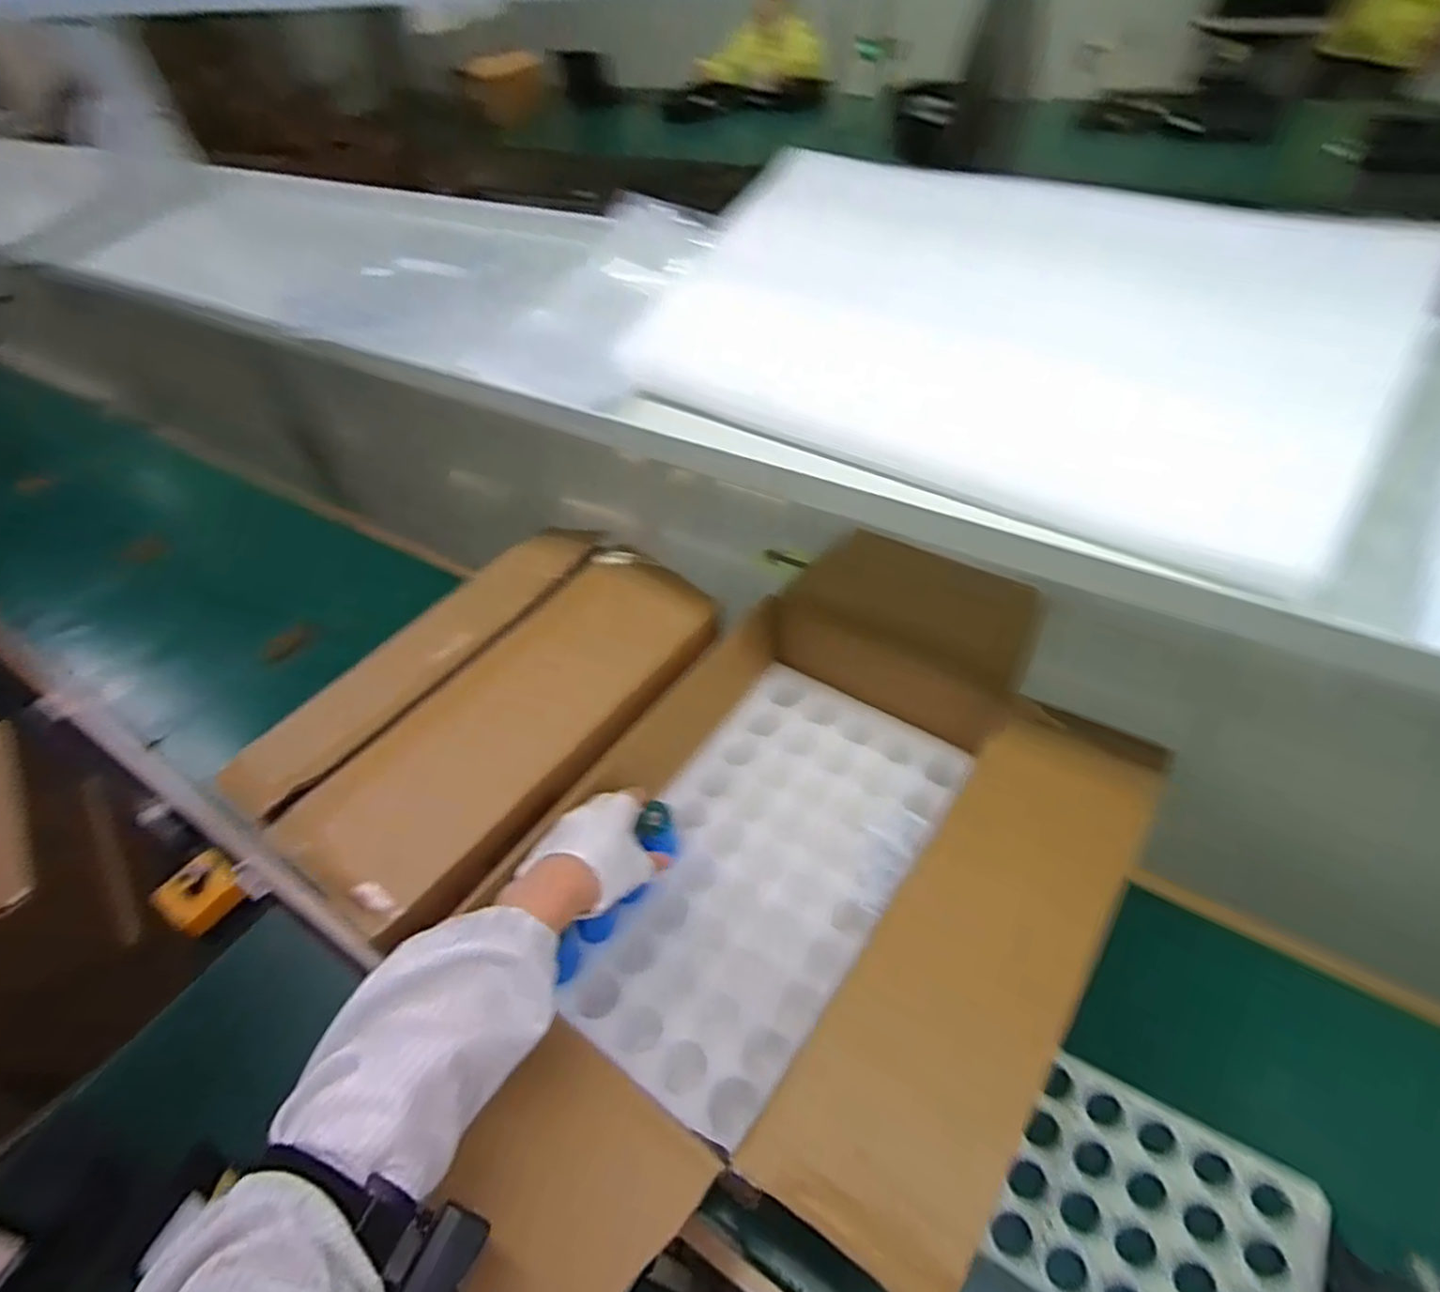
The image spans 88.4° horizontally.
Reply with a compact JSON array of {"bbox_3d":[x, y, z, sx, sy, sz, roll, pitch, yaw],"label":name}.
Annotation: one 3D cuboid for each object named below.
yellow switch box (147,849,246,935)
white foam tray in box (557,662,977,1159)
[{"bbox_3d":[-0.656,0.311,0.935,0.080,0.041,0.090,25,54,26],"label":"yellow switch box"},{"bbox_3d":[0.044,0.213,0.753,0.255,0.027,0.449,25,54,27],"label":"white foam tray in box"}]

